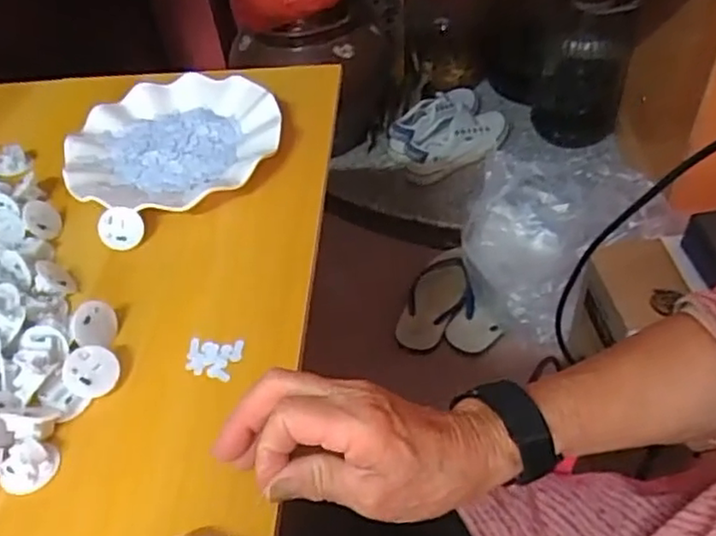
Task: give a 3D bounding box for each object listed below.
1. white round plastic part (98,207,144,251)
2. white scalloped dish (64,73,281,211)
[{"bbox_3d":[-0.185,-0.031,0.518,0.033,0.032,0.019,2,4,-10],"label":"white round plastic part"},{"bbox_3d":[-0.160,-0.112,0.581,0.178,0.022,0.182,-3,48,4],"label":"white scalloped dish"}]

